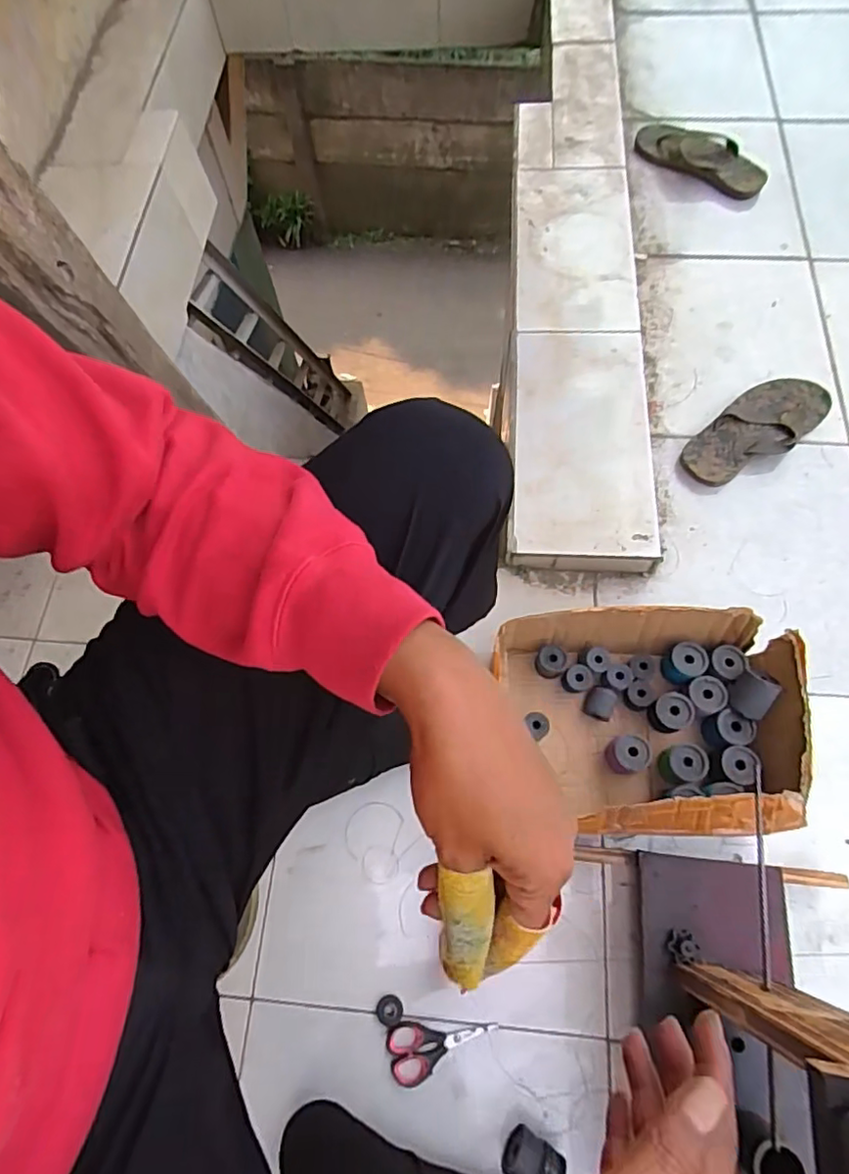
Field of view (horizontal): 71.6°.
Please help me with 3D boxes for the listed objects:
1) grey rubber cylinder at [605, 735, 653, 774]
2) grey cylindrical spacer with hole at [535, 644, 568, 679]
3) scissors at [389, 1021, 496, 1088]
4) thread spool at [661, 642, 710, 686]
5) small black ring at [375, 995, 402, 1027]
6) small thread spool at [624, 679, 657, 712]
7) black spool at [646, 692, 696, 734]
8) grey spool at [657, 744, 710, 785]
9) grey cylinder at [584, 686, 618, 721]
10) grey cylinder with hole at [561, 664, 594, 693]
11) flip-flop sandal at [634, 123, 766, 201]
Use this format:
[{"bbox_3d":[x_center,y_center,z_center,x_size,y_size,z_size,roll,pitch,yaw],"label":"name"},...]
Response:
[{"bbox_3d":[0.251,0.207,0.729,0.044,0.055,0.047,1,68,4],"label":"grey rubber cylinder"},{"bbox_3d":[0.164,0.098,0.770,0.035,0.050,0.031,18,70,10],"label":"grey cylindrical spacer with hole"},{"bbox_3d":[0.019,0.497,0.647,0.119,0.006,0.056,-20,68,-5],"label":"scissors"},{"bbox_3d":[0.338,0.100,0.764,0.045,0.059,0.043,-1,67,3],"label":"thread spool"},{"bbox_3d":[-0.039,0.475,0.660,0.030,0.005,0.029,-1,67,3],"label":"small black ring"},{"bbox_3d":[0.275,0.141,0.759,0.038,0.041,0.033,-40,71,-13],"label":"small thread spool"},{"bbox_3d":[0.310,0.158,0.740,0.043,0.045,0.044,-1,67,3],"label":"black spool"},{"bbox_3d":[0.314,0.214,0.715,0.043,0.046,0.045,-1,67,3],"label":"grey spool"},{"bbox_3d":[0.226,0.152,0.762,0.034,0.033,0.038,17,70,10],"label":"grey cylinder"},{"bbox_3d":[0.200,0.123,0.770,0.038,0.042,0.033,-33,69,-10],"label":"grey cylinder with hole"},{"bbox_3d":[0.546,-0.851,1.164,0.269,0.037,0.103,40,75,17],"label":"flip-flop sandal"}]

